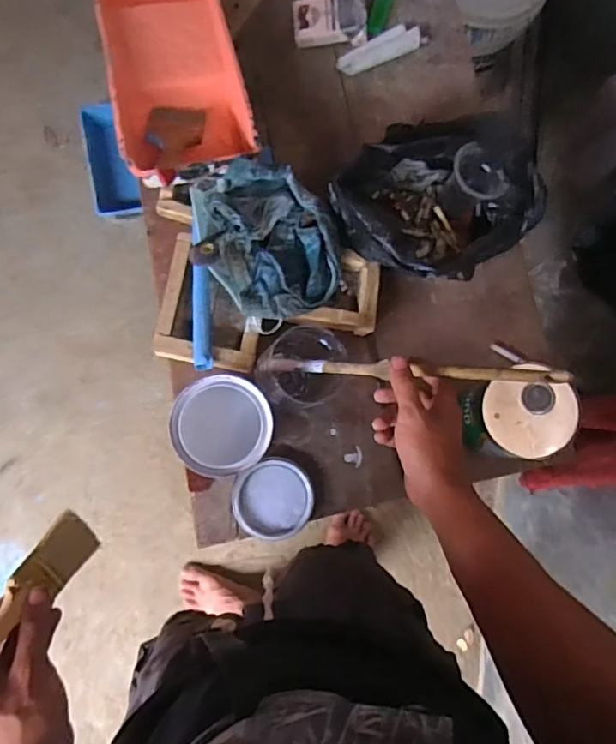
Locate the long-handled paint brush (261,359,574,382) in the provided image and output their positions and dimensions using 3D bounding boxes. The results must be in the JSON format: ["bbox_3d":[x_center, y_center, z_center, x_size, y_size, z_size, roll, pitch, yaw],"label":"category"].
[{"bbox_3d":[0.084,-0.002,0.547,0.326,0.014,0.015,3,80,39],"label":"long-handled paint brush"}]

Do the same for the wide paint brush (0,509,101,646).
[{"bbox_3d":[-0.233,0.185,0.436,0.009,0.171,0.044,-17,113,32],"label":"wide paint brush"}]

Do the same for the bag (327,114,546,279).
[{"bbox_3d":[0.154,-0.209,0.676,0.207,0.134,0.192,-33,83,-7],"label":"bag"}]

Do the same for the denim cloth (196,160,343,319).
[{"bbox_3d":[-0.048,-0.164,0.666,0.165,0.073,0.194,-23,82,-6],"label":"denim cloth"}]

